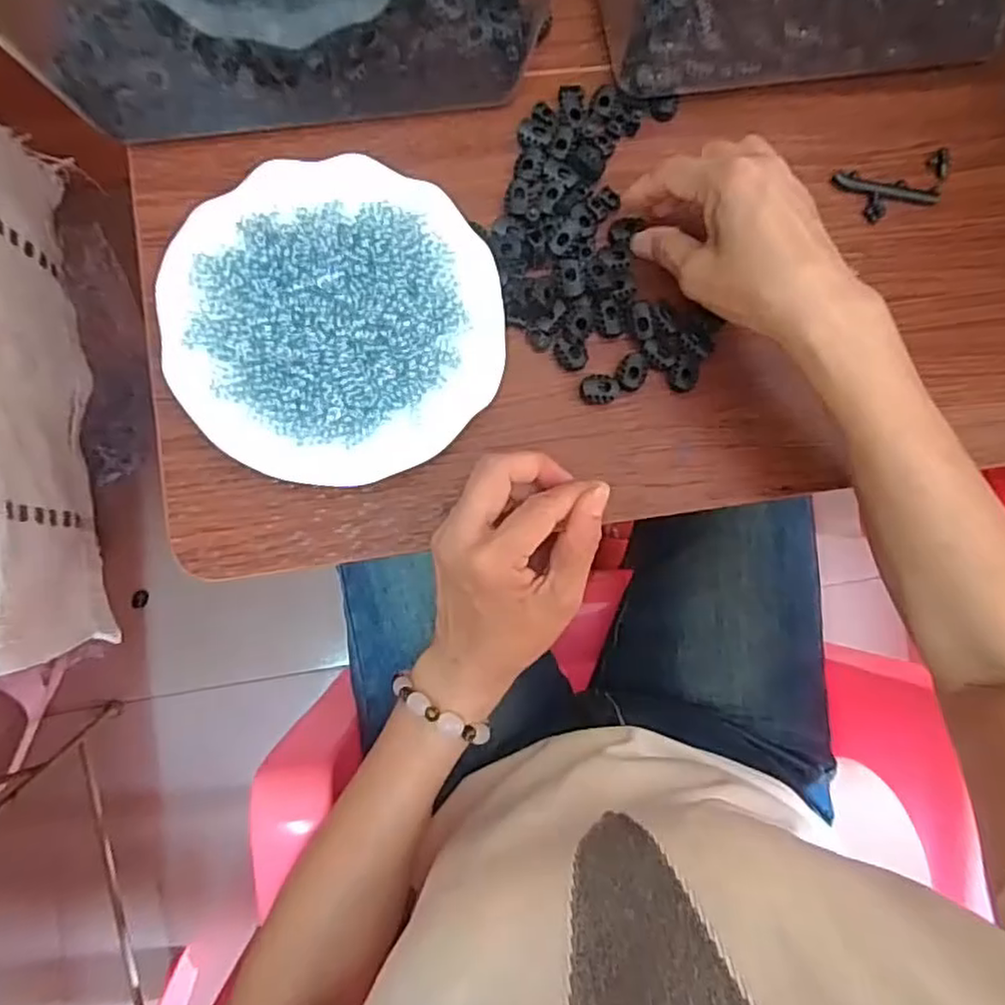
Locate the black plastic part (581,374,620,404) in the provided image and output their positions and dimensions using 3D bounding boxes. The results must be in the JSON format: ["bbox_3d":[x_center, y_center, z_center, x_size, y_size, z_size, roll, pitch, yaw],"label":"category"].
[{"bbox_3d":[0.059,-0.069,0.415,0.023,0.010,0.016,2,85,-5],"label":"black plastic part"}]

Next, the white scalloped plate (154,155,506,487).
[{"bbox_3d":[-0.094,-0.102,0.394,0.179,0.029,0.179,0,85,-5],"label":"white scalloped plate"}]

